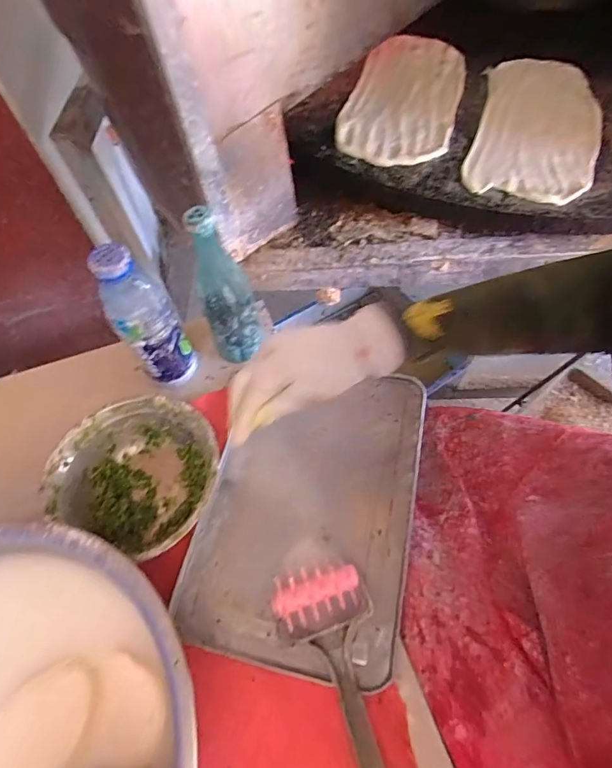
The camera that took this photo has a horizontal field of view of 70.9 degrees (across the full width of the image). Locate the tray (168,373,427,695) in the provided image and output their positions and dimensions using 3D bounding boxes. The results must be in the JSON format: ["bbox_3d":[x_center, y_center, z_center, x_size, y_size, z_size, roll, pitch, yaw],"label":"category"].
[{"bbox_3d":[0.004,0.133,0.496,0.227,0.027,0.330,10,60,10],"label":"tray"}]

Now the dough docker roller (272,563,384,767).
[{"bbox_3d":[0.031,0.272,0.396,0.089,0.041,0.189,-14,59,-4],"label":"dough docker roller"}]

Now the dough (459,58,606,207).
[{"bbox_3d":[0.306,-0.341,0.569,0.154,0.012,0.239,15,71,6],"label":"dough"}]

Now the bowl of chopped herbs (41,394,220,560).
[{"bbox_3d":[-0.187,0.103,0.500,0.184,0.064,0.163,17,62,14],"label":"bowl of chopped herbs"}]

